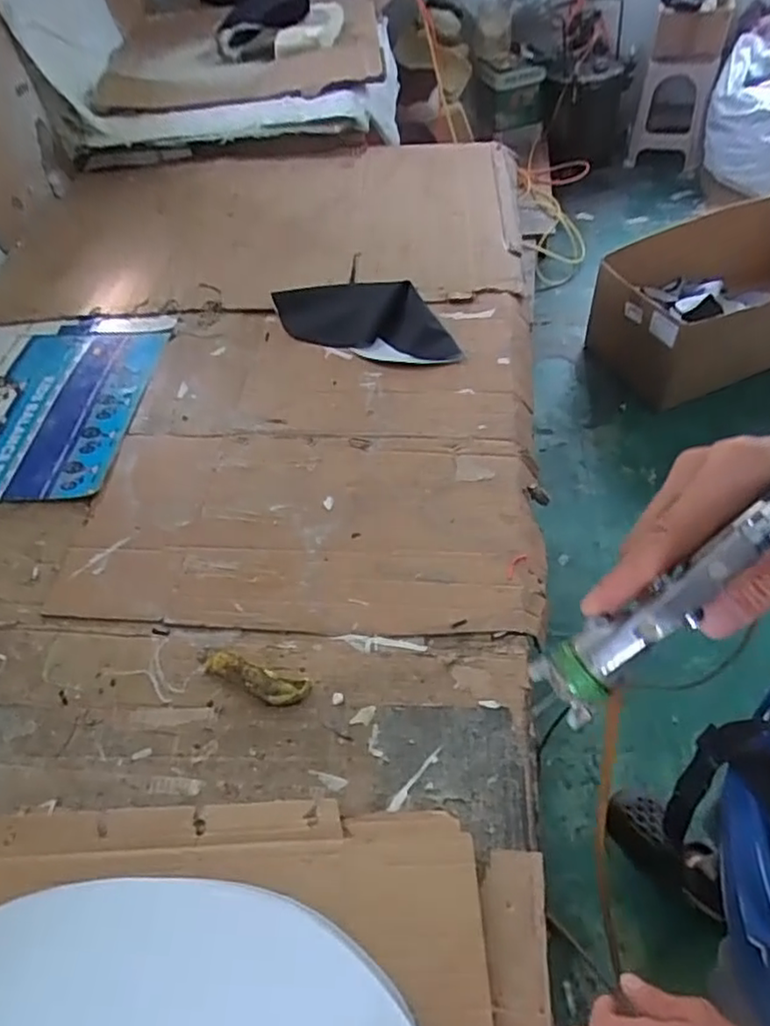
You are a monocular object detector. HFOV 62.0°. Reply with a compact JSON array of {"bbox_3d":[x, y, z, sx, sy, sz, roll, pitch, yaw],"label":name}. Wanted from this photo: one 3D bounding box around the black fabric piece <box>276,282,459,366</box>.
[{"bbox_3d":[-0.039,-0.367,1.204,0.375,0.065,0.154,18,52,19],"label":"black fabric piece"}]

